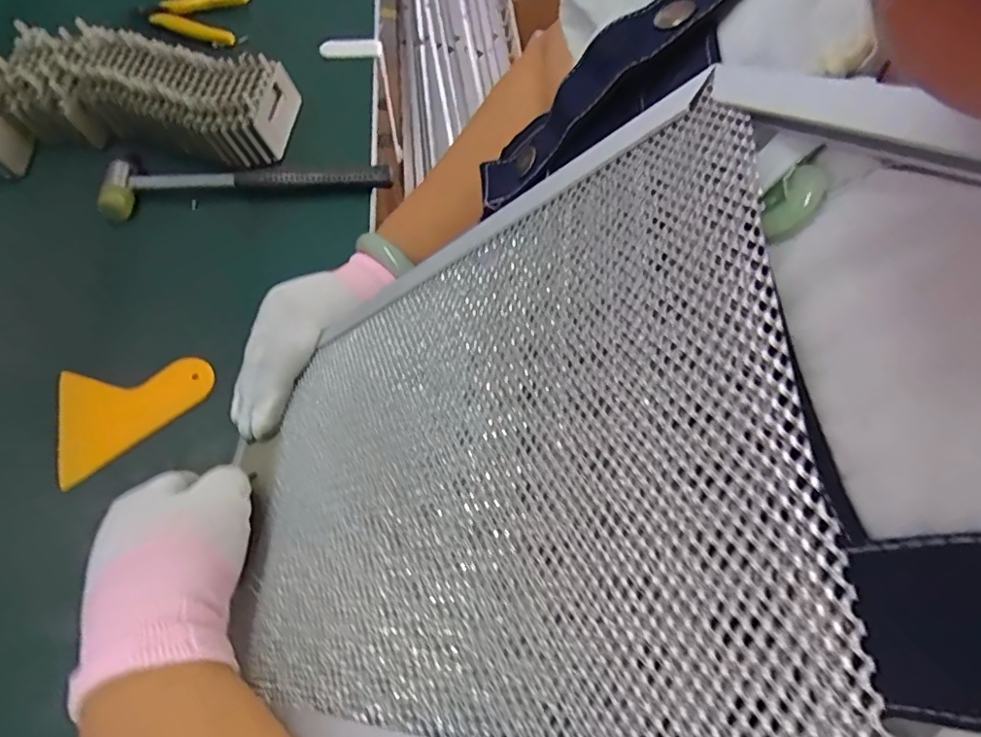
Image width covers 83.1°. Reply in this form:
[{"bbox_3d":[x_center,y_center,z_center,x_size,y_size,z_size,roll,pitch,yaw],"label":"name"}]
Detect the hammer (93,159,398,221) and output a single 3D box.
[{"bbox_3d":[-0.208,-0.163,0.482,0.235,0.032,0.044,-9,63,-7],"label":"hammer"}]

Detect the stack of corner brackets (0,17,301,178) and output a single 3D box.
[{"bbox_3d":[-0.361,-0.242,0.495,0.347,0.054,0.128,-2,62,-3],"label":"stack of corner brackets"}]

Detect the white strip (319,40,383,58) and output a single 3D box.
[{"bbox_3d":[-0.146,-0.333,0.578,0.063,0.013,0.016,-7,62,-6],"label":"white strip"}]

